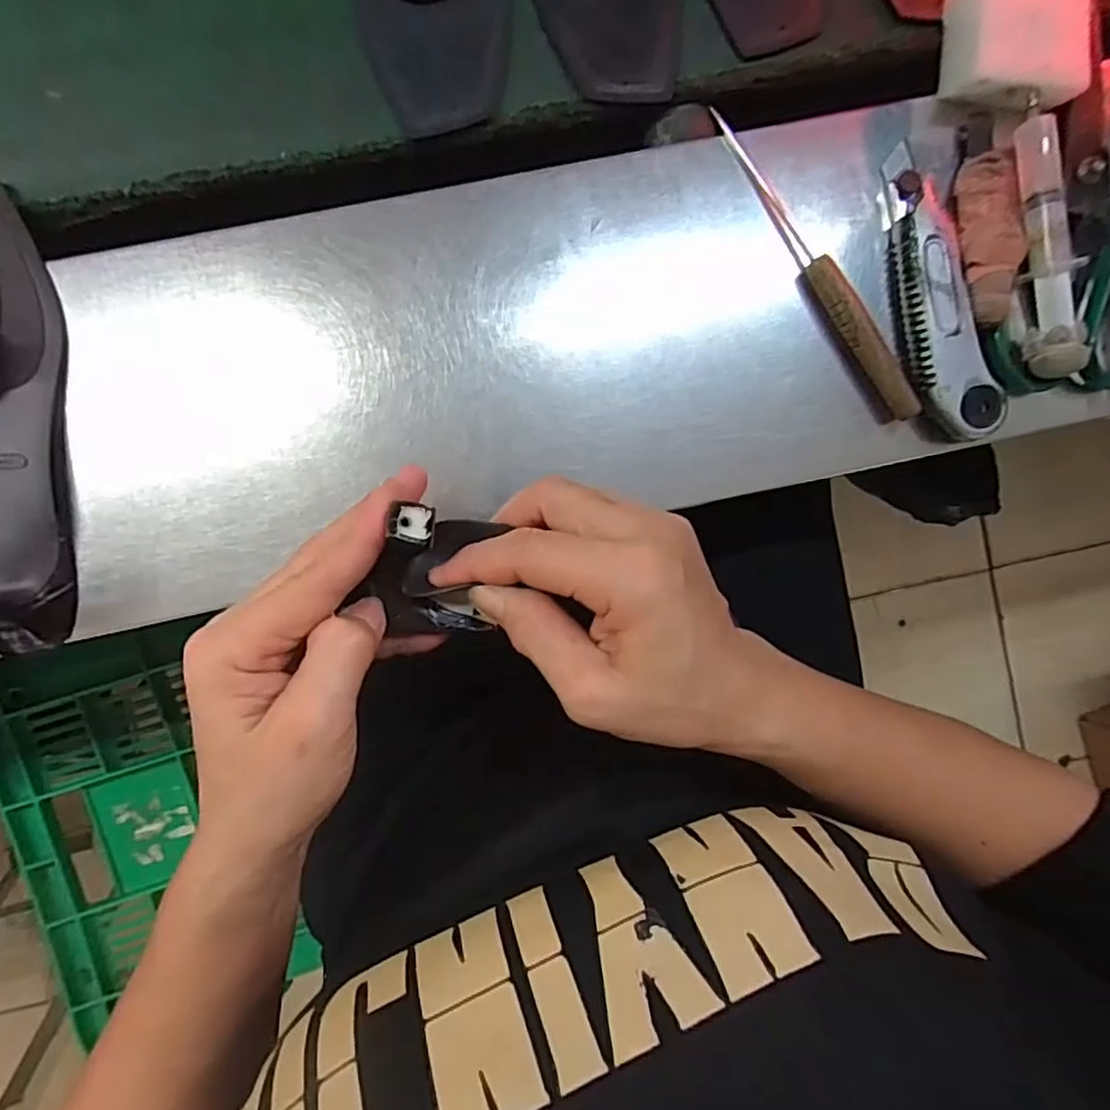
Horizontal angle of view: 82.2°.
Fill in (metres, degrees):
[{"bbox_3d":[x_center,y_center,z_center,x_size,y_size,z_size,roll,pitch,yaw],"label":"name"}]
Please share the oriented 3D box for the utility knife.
[{"bbox_3d":[0.213,-0.146,0.353,0.038,0.022,0.161,-12,91,-3],"label":"utility knife"}]

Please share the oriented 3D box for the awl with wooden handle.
[{"bbox_3d":[0.143,-0.158,0.350,0.015,0.019,0.194,-35,92,-2],"label":"awl with wooden handle"}]

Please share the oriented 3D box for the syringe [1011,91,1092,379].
[{"bbox_3d":[0.271,-0.173,0.350,0.026,0.026,0.145,-6,91,-3],"label":"syringe"}]

